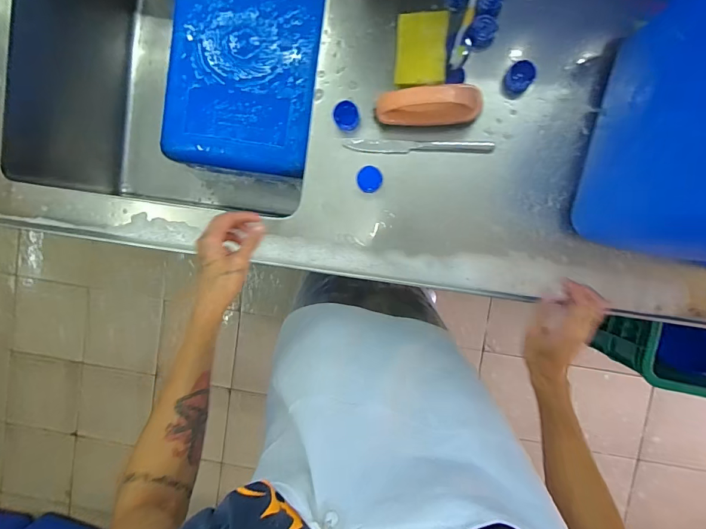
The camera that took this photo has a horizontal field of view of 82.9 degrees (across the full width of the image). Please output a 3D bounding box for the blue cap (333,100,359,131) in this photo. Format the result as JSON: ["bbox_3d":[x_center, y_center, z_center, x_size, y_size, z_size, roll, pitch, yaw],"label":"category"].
[{"bbox_3d":[-0.010,-0.223,0.600,0.036,0.019,0.039,-1,94,5],"label":"blue cap"}]

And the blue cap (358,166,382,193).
[{"bbox_3d":[0.026,-0.129,0.610,0.035,0.021,0.037,0,94,5],"label":"blue cap"}]

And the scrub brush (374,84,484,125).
[{"bbox_3d":[0.109,-0.226,0.580,0.145,0.046,0.049,-1,94,5],"label":"scrub brush"}]

